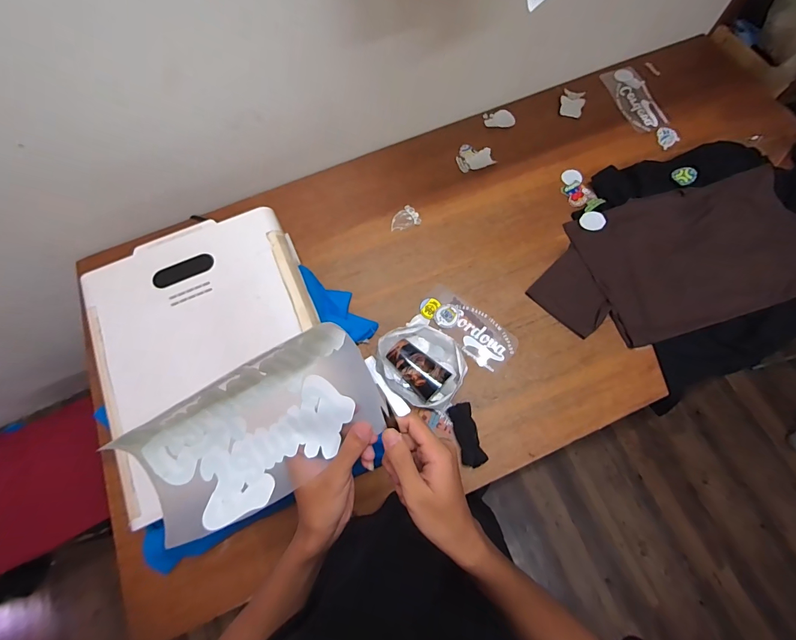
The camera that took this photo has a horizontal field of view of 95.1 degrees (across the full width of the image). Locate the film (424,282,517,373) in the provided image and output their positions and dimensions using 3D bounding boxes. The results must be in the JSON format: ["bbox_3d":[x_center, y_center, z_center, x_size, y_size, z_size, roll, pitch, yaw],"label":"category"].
[{"bbox_3d":[0.164,0.017,0.862,0.246,0.009,0.109,38,76,14],"label":"film"}]

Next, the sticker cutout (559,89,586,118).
[{"bbox_3d":[0.517,-0.643,1.081,0.068,0.007,0.101,18,75,14],"label":"sticker cutout"}]

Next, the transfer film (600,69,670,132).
[{"bbox_3d":[0.704,-0.662,1.093,0.124,0.008,0.243,-15,72,-5],"label":"transfer film"}]

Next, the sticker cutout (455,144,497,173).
[{"bbox_3d":[0.213,-0.463,1.029,0.102,0.006,0.089,-17,71,-4],"label":"sticker cutout"}]

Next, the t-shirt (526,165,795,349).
[{"bbox_3d":[0.680,-0.150,0.878,0.714,0.043,0.341,-16,71,-3],"label":"t-shirt"}]

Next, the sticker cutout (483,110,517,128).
[{"bbox_3d":[0.299,-0.592,1.077,0.089,0.011,0.062,-4,73,7],"label":"sticker cutout"}]

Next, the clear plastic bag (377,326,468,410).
[{"bbox_3d":[0.049,0.094,0.806,0.197,0.075,0.165,29,74,11],"label":"clear plastic bag"}]

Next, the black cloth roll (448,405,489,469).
[{"bbox_3d":[0.147,0.244,0.773,0.051,0.034,0.130,-13,71,-2],"label":"black cloth roll"}]

